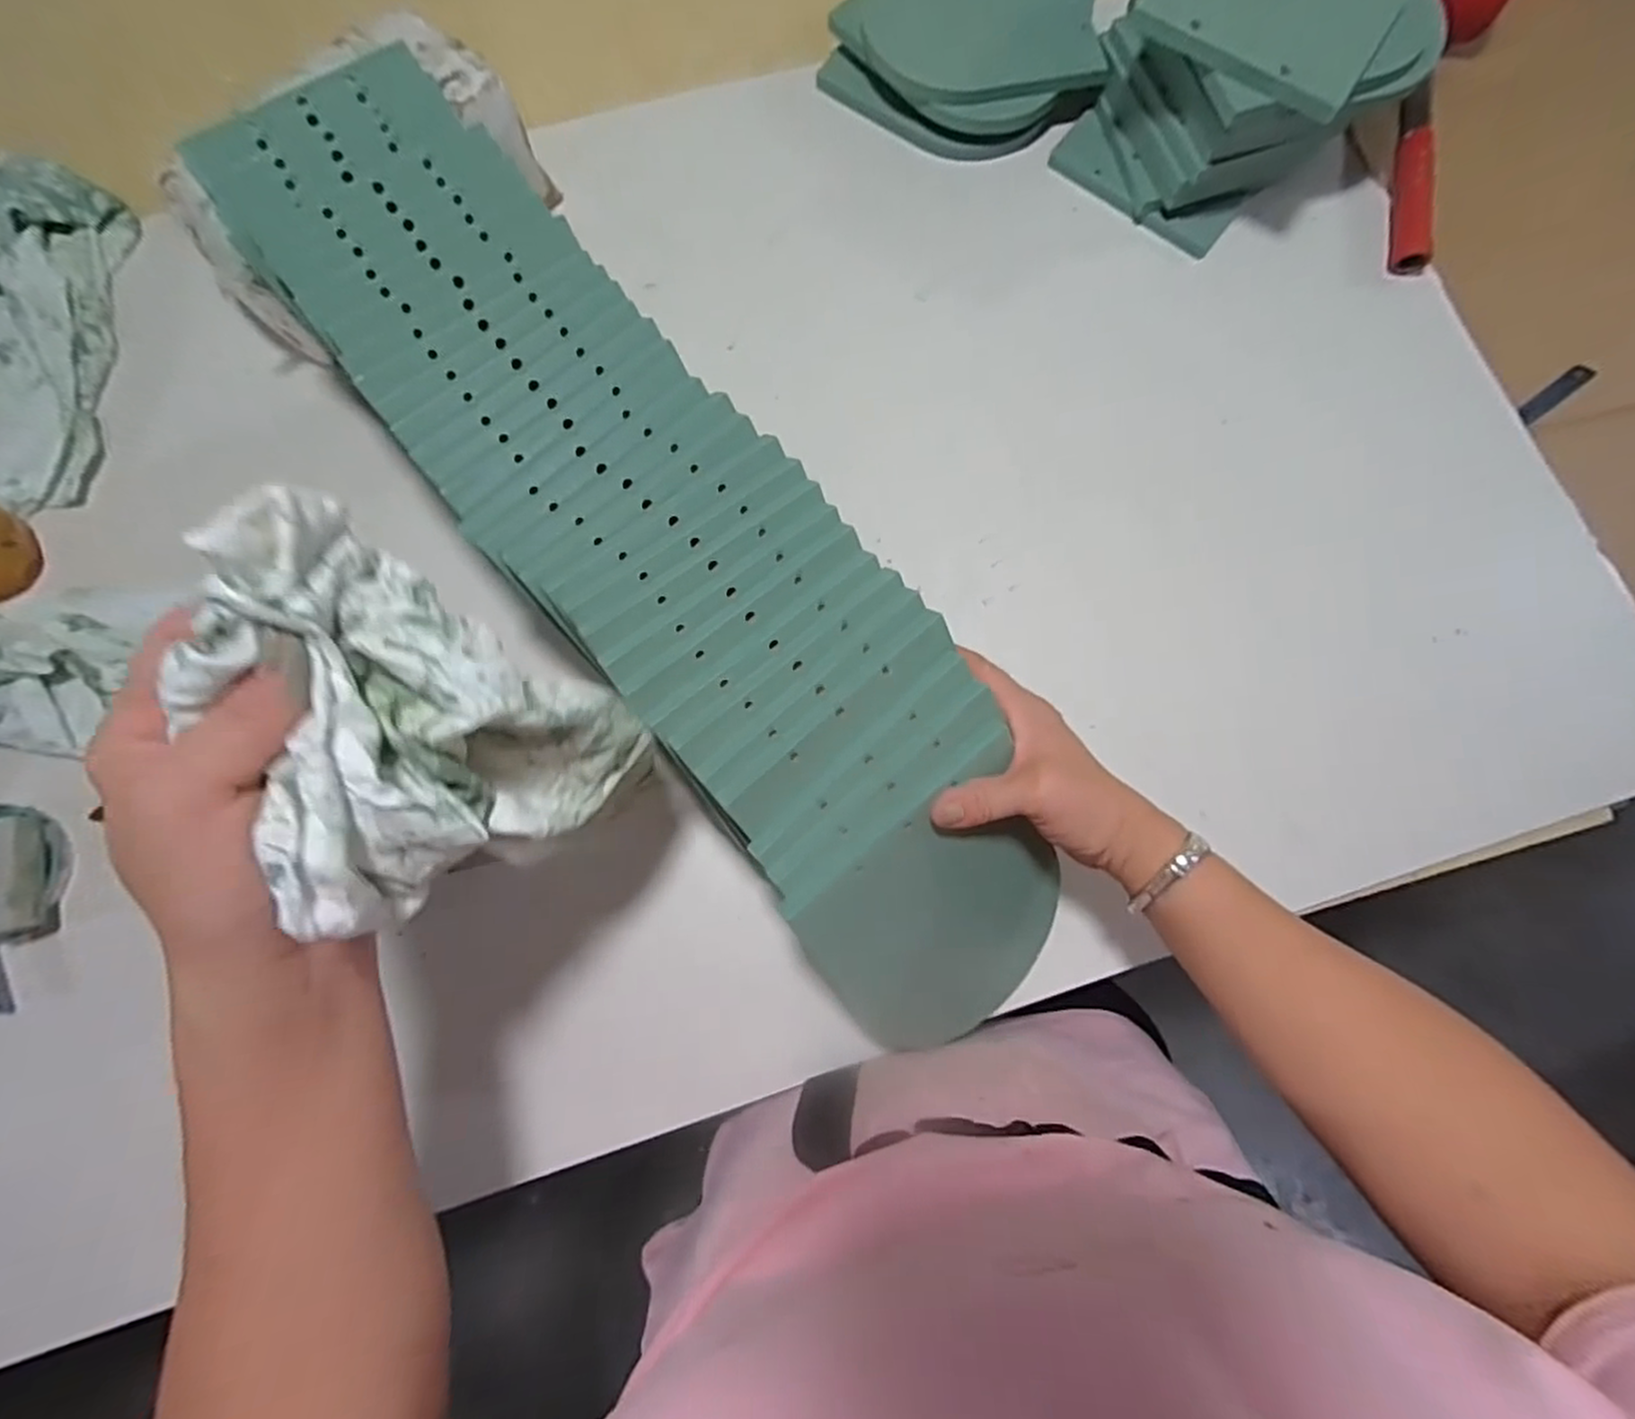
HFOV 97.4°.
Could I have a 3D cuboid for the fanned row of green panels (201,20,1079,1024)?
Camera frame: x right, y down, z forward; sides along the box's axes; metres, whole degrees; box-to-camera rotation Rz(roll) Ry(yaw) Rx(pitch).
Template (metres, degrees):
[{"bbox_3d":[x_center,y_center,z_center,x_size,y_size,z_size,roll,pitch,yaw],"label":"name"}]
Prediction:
[{"bbox_3d":[-0.088,-0.097,0.407,0.153,0.105,0.655,-39,87,-8],"label":"fanned row of green panels"}]

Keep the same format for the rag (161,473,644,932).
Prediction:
[{"bbox_3d":[-0.141,0.007,0.253,0.096,0.128,0.099,41,81,7],"label":"rag"}]

